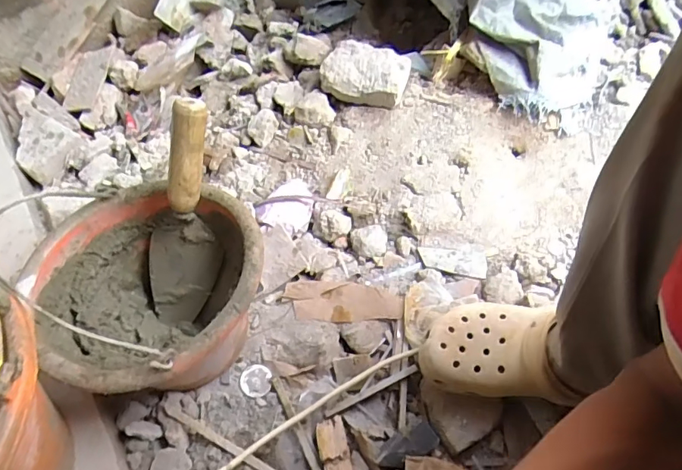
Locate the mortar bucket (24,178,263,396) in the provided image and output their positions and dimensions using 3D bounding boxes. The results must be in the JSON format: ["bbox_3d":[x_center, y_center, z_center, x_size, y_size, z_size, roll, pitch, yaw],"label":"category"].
[{"bbox_3d":[-0.204,0.077,0.569,0.227,0.169,0.237,0,53,0],"label":"mortar bucket"}]

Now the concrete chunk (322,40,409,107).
[{"bbox_3d":[0.039,-0.266,0.815,0.138,0.059,0.104,13,54,10],"label":"concrete chunk"}]

